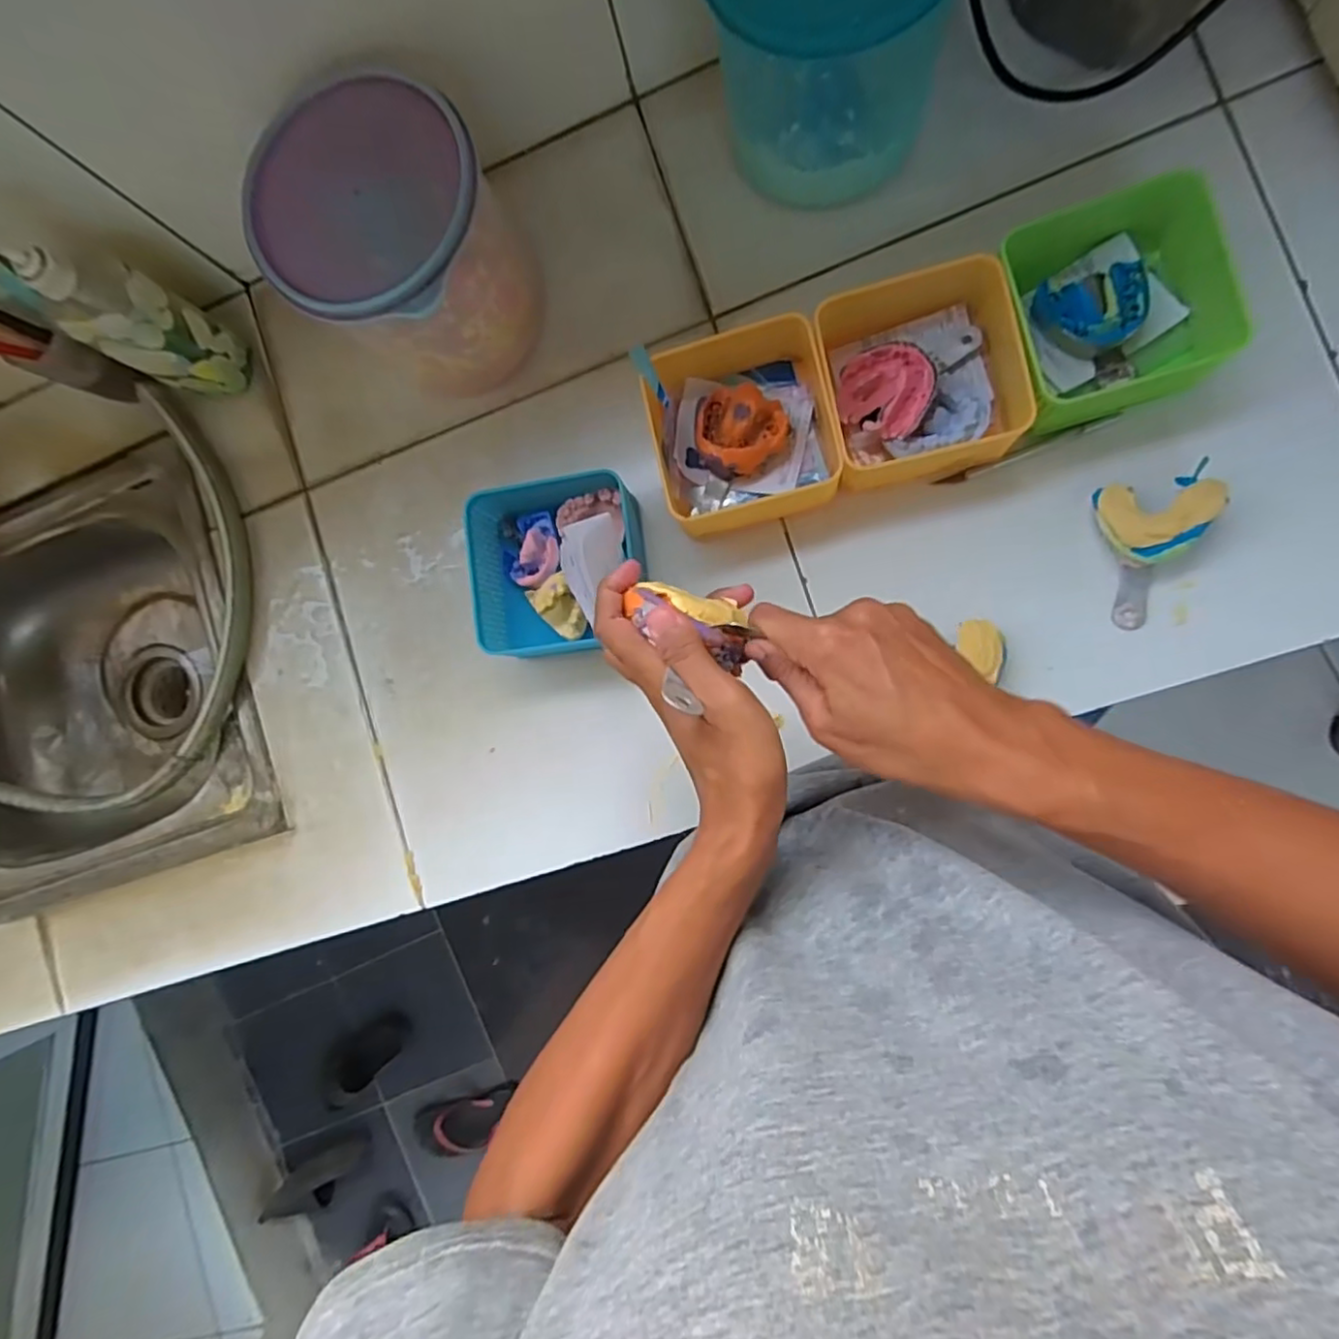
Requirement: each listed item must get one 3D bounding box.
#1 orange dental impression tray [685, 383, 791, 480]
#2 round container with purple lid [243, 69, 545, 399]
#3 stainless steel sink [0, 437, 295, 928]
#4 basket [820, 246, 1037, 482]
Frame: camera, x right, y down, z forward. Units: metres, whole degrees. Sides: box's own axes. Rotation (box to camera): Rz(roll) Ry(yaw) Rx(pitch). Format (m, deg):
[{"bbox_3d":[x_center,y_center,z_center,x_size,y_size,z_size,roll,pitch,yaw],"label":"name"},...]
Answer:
[{"bbox_3d":[0.055,-0.188,0.524,0.072,0.024,0.072,22,93,9],"label":"orange dental impression tray"},{"bbox_3d":[-0.196,-0.313,0.518,0.149,0.166,0.148,0,89,10],"label":"round container with purple lid"},{"bbox_3d":[-0.752,0.079,0.747,0.750,0.150,0.394,-19,86,9],"label":"stainless steel sink"},{"bbox_3d":[0.182,-0.223,0.501,0.134,0.067,0.152,-11,88,9],"label":"basket"}]

